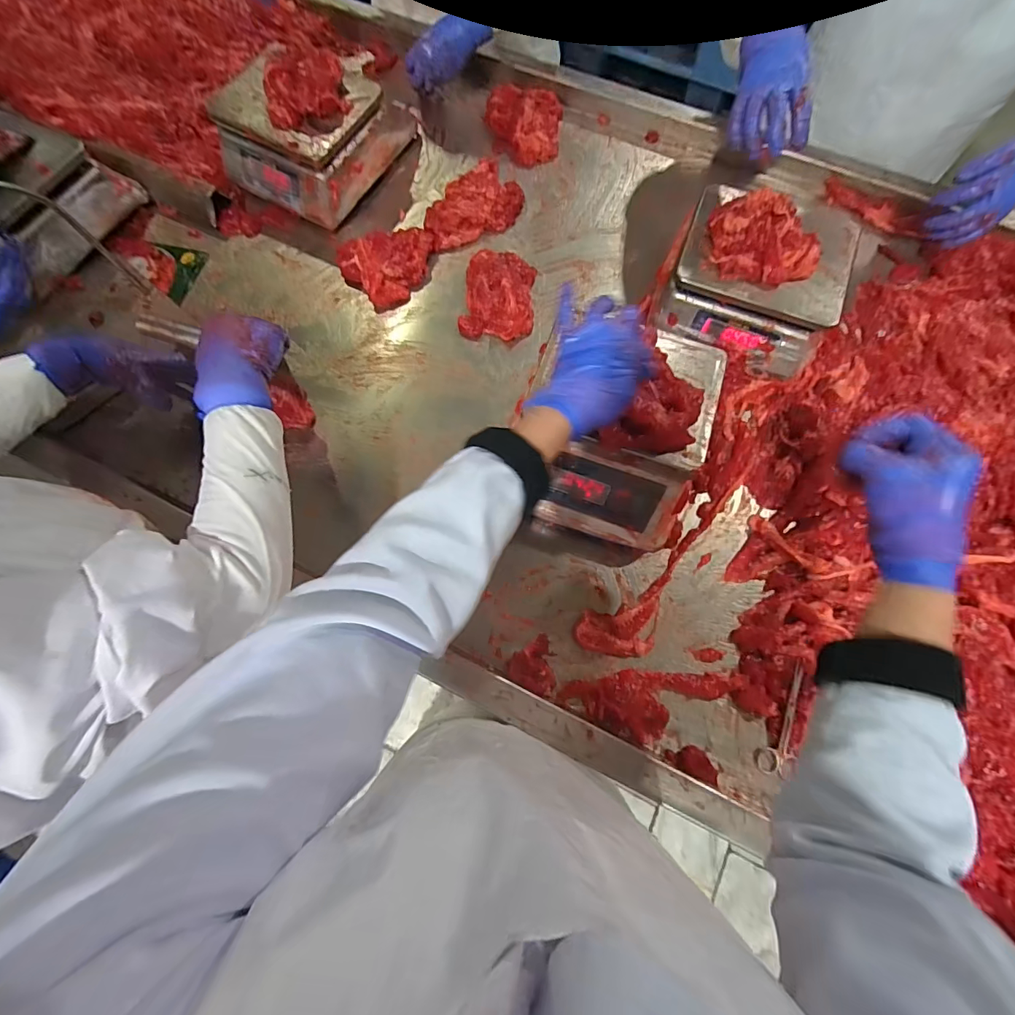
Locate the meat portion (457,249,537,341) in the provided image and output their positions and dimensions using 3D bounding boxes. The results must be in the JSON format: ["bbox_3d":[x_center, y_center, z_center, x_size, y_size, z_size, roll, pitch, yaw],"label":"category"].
[{"bbox_3d":[-0.013,-0.341,0.723,0.113,0.043,0.141,7,73,3],"label":"meat portion"}]

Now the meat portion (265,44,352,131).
[{"bbox_3d":[-0.311,-0.645,0.699,0.129,0.042,0.096,-17,74,-4],"label":"meat portion"}]

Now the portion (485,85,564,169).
[{"bbox_3d":[0.027,-0.697,0.832,0.140,0.043,0.158,6,73,3],"label":"portion"}]

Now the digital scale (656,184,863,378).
[{"bbox_3d":[0.360,-0.331,0.675,0.235,0.118,0.207,21,74,7],"label":"digital scale"}]

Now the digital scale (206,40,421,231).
[{"bbox_3d":[-0.326,-0.641,0.773,0.229,0.113,0.267,30,76,9],"label":"digital scale"}]

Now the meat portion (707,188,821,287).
[{"bbox_3d":[0.343,-0.355,0.607,0.143,0.068,0.095,15,74,5],"label":"meat portion"}]

